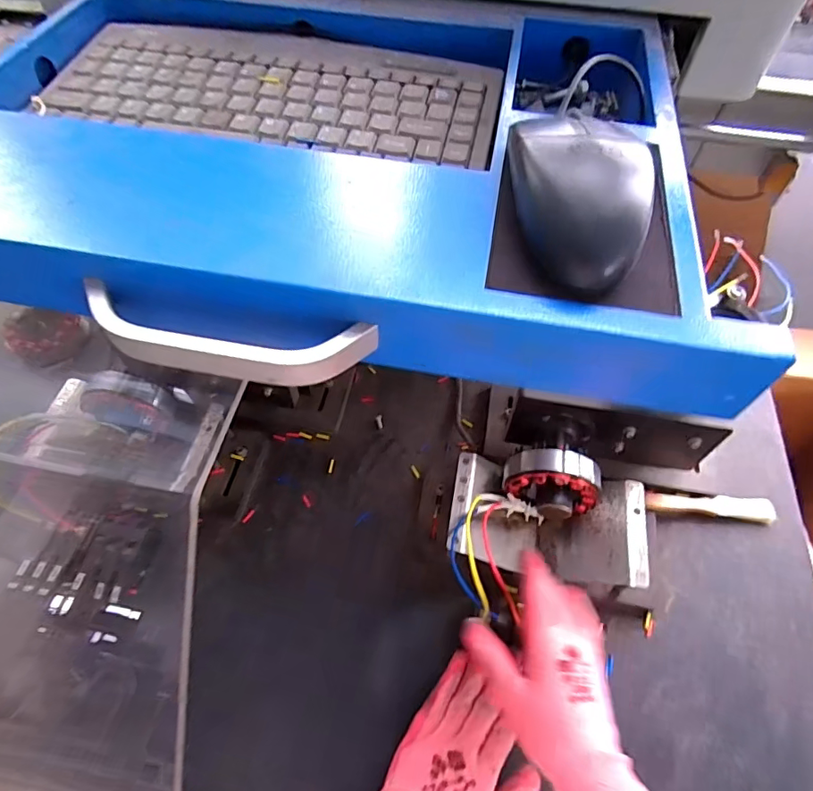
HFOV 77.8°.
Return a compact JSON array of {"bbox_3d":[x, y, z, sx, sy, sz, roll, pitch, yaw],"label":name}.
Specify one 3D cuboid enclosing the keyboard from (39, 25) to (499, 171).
[{"bbox_3d":[-0.087,-0.203,0.333,0.288,0.015,0.122,8,57,5],"label":"keyboard"}]

